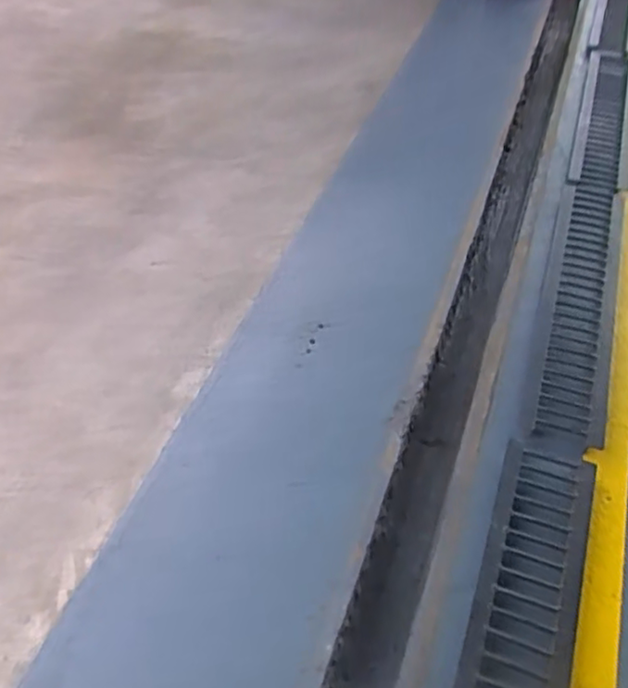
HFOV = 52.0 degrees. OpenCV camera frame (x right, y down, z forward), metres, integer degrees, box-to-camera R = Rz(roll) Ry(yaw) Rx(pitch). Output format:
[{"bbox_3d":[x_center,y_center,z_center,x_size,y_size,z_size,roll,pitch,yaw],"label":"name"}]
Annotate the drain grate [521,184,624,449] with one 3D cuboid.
[{"bbox_3d":[0.732,-0.134,1.777,0.180,0.067,1.015,16,54,11],"label":"drain grate"}]

